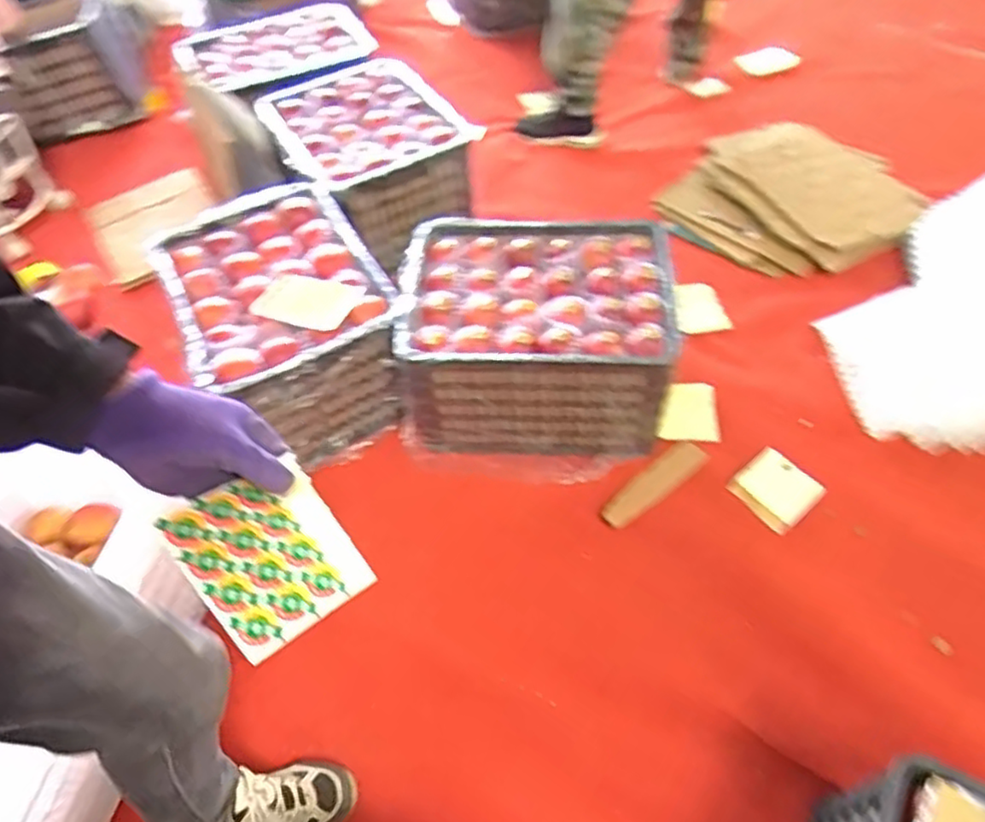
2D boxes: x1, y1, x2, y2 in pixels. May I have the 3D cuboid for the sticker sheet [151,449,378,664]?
[{"bbox_3d":[-0.155,0.101,0.474,0.116,0.011,0.113,48,44,11],"label":"sticker sheet"}]

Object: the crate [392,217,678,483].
[{"bbox_3d":[0.087,-0.122,1.334,0.489,0.322,0.400,6,53,10],"label":"crate"}]

